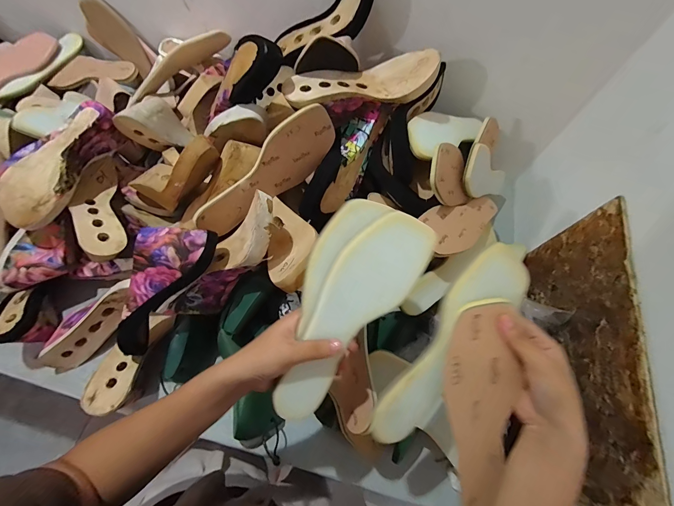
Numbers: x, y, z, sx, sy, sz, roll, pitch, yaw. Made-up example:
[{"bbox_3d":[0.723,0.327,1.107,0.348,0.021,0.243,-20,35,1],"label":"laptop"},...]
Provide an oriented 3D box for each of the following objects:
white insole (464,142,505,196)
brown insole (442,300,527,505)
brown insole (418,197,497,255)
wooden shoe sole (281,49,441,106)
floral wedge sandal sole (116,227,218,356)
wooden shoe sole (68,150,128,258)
[{"bbox_3d":[0.284,-0.138,0.580,0.008,0.233,0.078,27,102,36],"label":"white insole"},{"bbox_3d":[0.148,0.164,0.317,0.071,0.015,0.223,1,91,-3],"label":"brown insole"},{"bbox_3d":[0.226,-0.063,0.534,0.214,0.017,0.084,-29,69,-35],"label":"brown insole"},{"bbox_3d":[0.035,-0.253,0.449,0.231,0.036,0.082,-18,68,-11],"label":"wooden shoe sole"},{"bbox_3d":[-0.237,0.039,0.410,0.073,0.067,0.180,41,106,14],"label":"floral wedge sandal sole"},{"bbox_3d":[-0.410,-0.084,0.521,0.068,0.058,0.240,-3,50,-39],"label":"wooden shoe sole"}]

